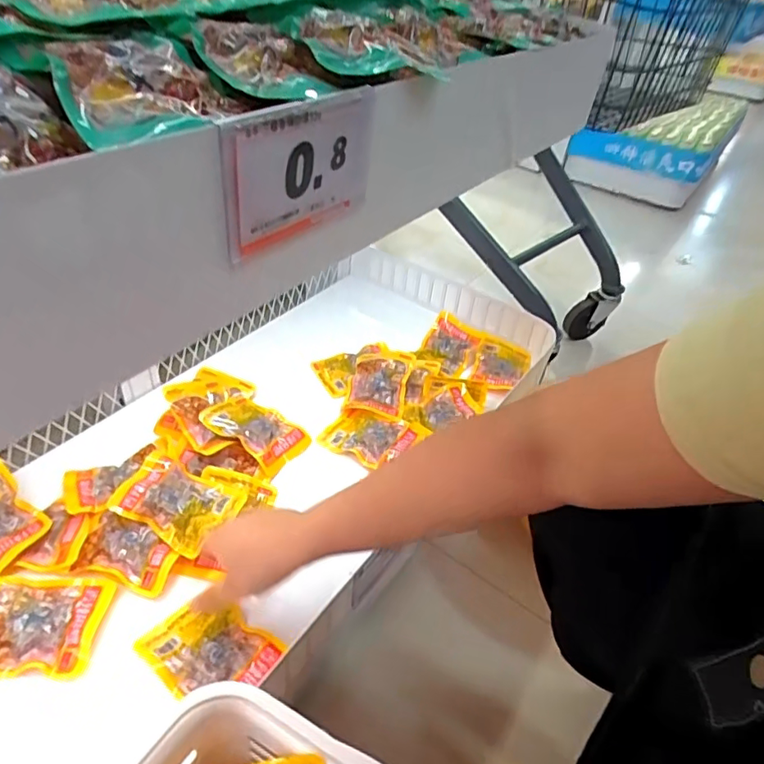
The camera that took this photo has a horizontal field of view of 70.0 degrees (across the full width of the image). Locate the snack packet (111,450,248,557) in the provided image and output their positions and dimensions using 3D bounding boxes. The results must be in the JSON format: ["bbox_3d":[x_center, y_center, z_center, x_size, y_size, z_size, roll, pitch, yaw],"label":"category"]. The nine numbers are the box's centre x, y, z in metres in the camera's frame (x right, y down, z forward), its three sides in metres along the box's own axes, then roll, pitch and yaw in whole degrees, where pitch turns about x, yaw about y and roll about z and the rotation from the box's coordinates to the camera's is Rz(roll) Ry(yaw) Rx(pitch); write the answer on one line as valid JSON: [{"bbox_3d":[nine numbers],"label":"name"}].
[{"bbox_3d":[-0.213,0.119,0.568,0.116,0.024,0.084,19,40,18],"label":"snack packet"}]

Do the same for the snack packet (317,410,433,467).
[{"bbox_3d":[-0.013,0.069,0.691,0.118,0.025,0.077,22,41,21],"label":"snack packet"}]

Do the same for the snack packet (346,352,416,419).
[{"bbox_3d":[-0.004,-0.001,0.758,0.078,0.022,0.108,6,58,13],"label":"snack packet"}]

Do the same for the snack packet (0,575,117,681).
[{"bbox_3d":[-0.307,0.216,0.481,0.110,0.024,0.081,1,38,-4],"label":"snack packet"}]

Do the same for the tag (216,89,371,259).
[{"bbox_3d":[-0.036,-0.104,0.263,0.006,0.060,0.104,31,48,22],"label":"tag"}]

